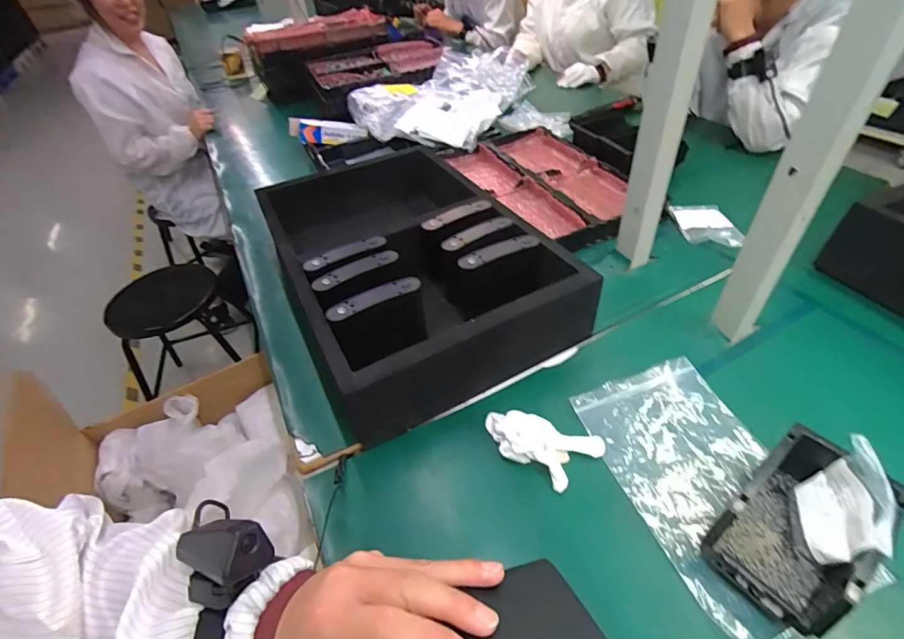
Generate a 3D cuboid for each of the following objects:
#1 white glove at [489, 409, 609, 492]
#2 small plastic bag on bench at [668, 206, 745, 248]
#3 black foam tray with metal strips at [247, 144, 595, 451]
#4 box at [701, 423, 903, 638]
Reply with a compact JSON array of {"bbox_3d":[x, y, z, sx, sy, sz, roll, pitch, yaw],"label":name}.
[{"bbox_3d":[0.102,0.147,0.506,0.141,0.041,0.074,12,47,18],"label":"white glove"},{"bbox_3d":[0.484,-0.185,0.829,0.102,0.016,0.128,-6,44,0],"label":"small plastic bag on bench"},{"bbox_3d":[-0.085,-0.115,0.729,0.375,0.124,0.577,-21,46,-14],"label":"black foam tray with metal strips"},{"bbox_3d":[0.329,0.193,0.411,0.167,0.074,0.104,-33,50,-25],"label":"box"}]

